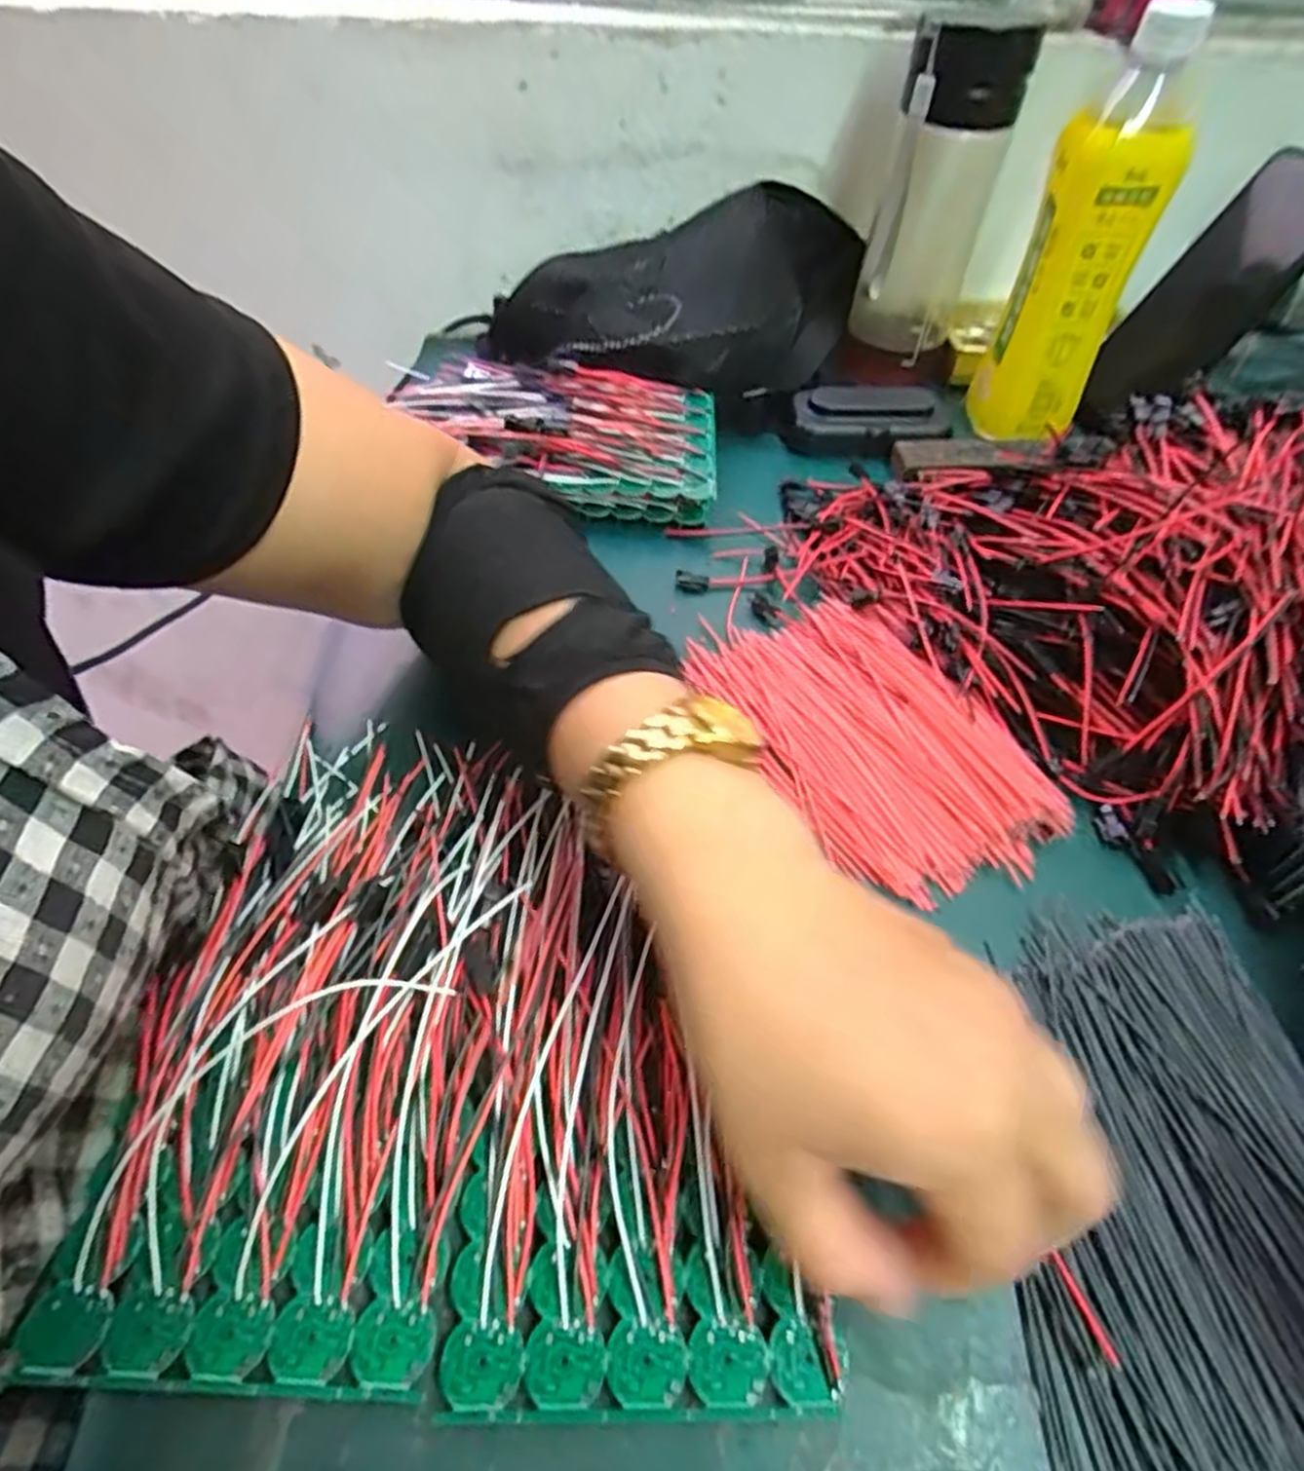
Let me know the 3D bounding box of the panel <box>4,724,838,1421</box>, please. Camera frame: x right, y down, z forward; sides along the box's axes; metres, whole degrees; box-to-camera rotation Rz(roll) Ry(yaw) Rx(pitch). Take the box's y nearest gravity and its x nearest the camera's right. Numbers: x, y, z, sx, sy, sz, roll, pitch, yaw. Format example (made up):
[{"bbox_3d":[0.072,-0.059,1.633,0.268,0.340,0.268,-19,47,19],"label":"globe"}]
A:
[{"bbox_3d":[-0.061,0.083,0.257,0.200,0.022,0.213,2,53,-3],"label":"panel"}]

